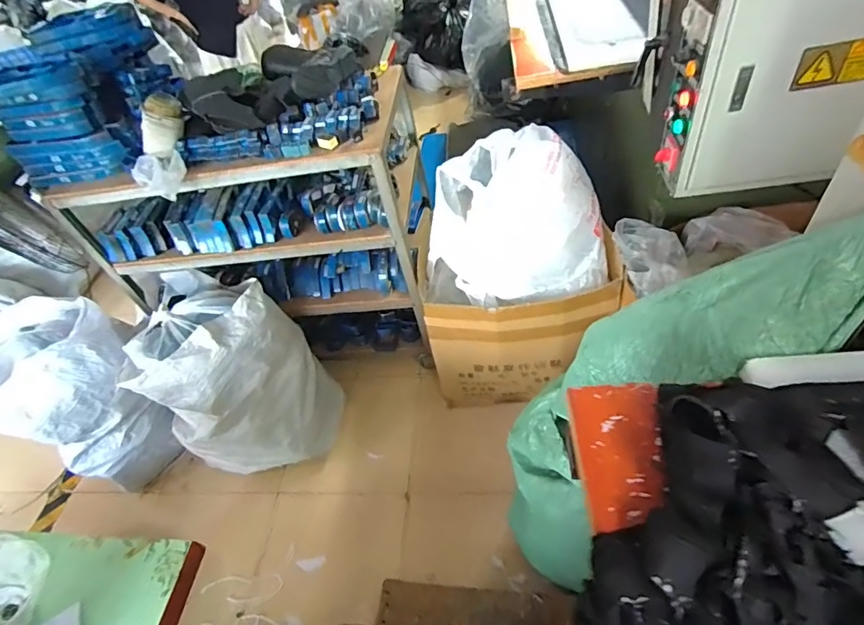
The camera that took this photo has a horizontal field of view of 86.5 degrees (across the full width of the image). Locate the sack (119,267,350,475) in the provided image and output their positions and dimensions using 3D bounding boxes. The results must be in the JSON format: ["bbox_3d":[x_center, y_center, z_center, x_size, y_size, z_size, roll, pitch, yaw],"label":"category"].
[{"bbox_3d":[-0.696,0.238,1.676,0.615,0.502,0.529,9,52,10],"label":"sack"}]

